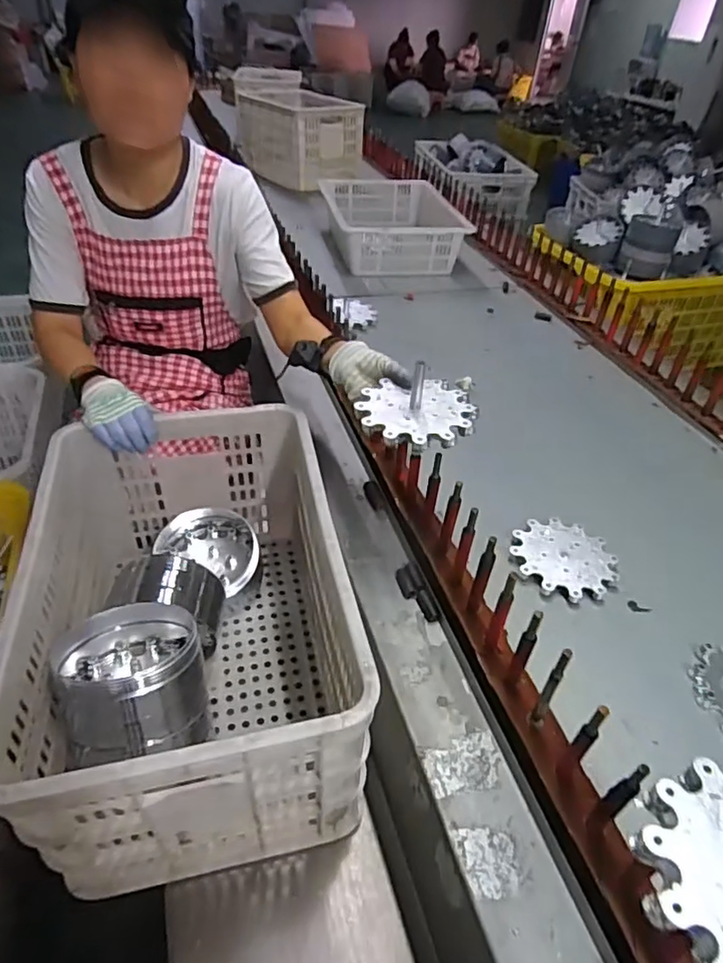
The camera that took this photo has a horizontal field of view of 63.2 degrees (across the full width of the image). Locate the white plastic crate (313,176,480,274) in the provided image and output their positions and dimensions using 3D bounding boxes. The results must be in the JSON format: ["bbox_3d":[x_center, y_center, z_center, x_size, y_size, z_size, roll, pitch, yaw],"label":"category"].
[{"bbox_3d":[0.099,-0.765,1.739,0.401,0.126,0.478,-2,45,-8],"label":"white plastic crate"}]

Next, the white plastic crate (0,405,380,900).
[{"bbox_3d":[-0.208,0.165,0.761,0.339,0.280,0.517,-6,46,-11],"label":"white plastic crate"}]

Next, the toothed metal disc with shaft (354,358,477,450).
[{"bbox_3d":[0.073,-0.109,0.733,0.135,0.065,0.141,3,45,-3],"label":"toothed metal disc with shaft"}]

